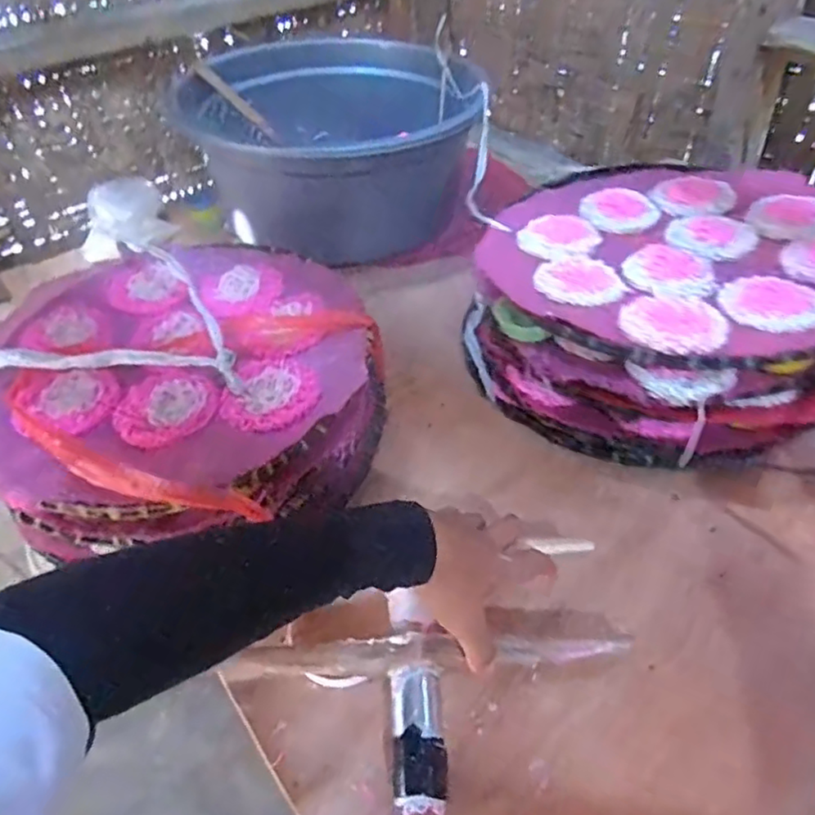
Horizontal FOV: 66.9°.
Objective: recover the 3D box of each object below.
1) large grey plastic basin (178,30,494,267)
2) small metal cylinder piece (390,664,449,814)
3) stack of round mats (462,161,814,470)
[{"bbox_3d":[-0.112,-0.374,0.877,0.381,0.170,0.383,-3,47,3],"label":"large grey plastic basin"},{"bbox_3d":[0.008,0.223,0.414,0.034,0.027,0.089,-5,63,1],"label":"small metal cylinder piece"},{"bbox_3d":[0.269,-0.099,0.625,0.366,0.143,0.327,-22,49,-15],"label":"stack of round mats"}]

